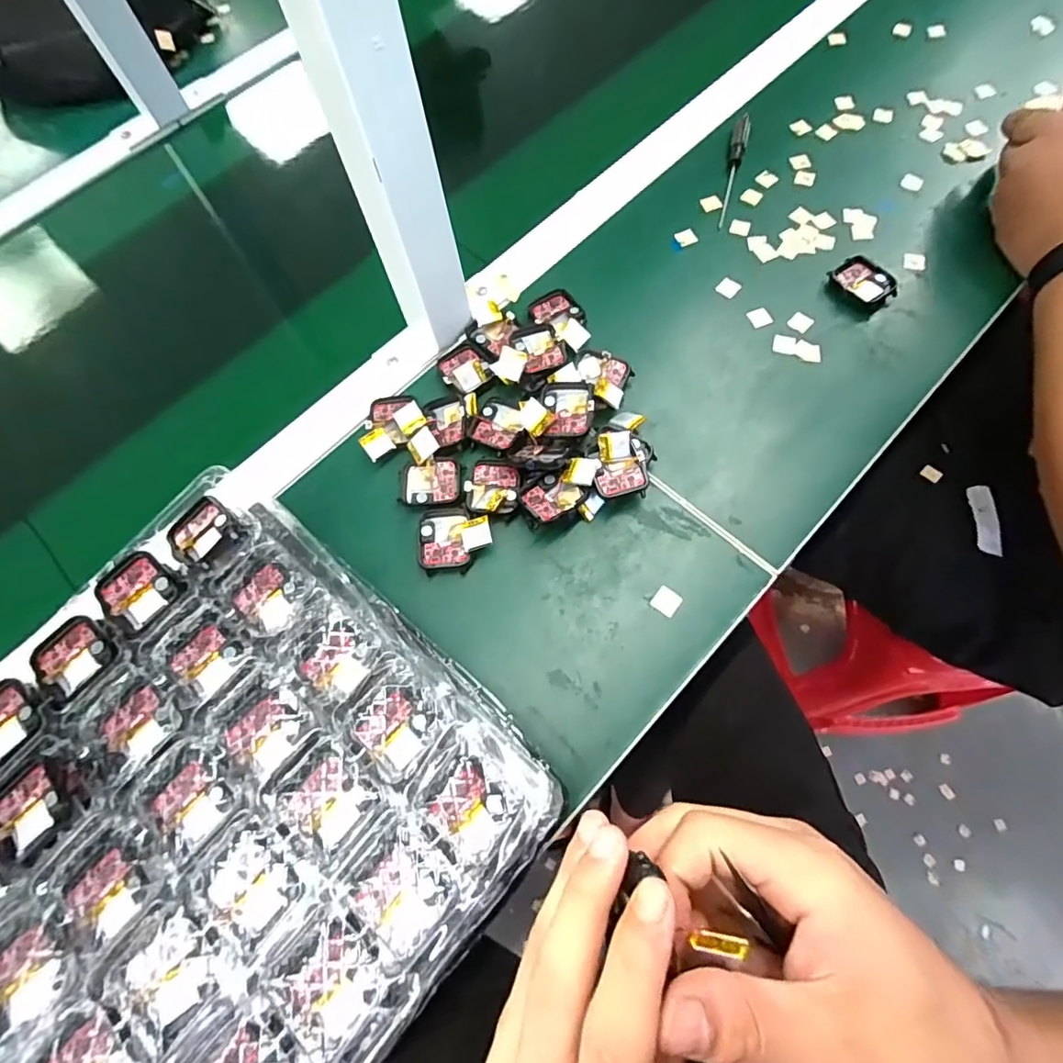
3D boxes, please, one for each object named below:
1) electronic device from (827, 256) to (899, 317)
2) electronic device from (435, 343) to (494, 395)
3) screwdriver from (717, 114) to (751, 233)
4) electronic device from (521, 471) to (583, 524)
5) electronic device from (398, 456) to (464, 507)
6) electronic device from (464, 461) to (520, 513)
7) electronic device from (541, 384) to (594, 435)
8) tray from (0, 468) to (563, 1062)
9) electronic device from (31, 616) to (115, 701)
[{"bbox_3d":[0.264,-0.198,0.429,0.038,0.008,0.047,-35,72,-10],"label":"electronic device"},{"bbox_3d":[-0.054,-0.128,0.417,0.034,0.011,0.046,-35,72,-10],"label":"electronic device"},{"bbox_3d":[0.181,-0.324,0.480,0.014,0.012,0.128,14,71,8],"label":"screwdriver"},{"bbox_3d":[0.015,-0.023,0.360,0.038,0.010,0.039,-27,51,-10],"label":"electronic device"},{"bbox_3d":[-0.071,-0.036,0.384,0.045,0.004,0.036,-5,70,1],"label":"electronic device"},{"bbox_3d":[-0.027,-0.033,0.376,0.037,0.010,0.040,2,70,4],"label":"electronic device"},{"bbox_3d":[0.026,-0.088,0.385,0.036,0.011,0.038,4,70,5],"label":"electronic device"},{"bbox_3d":[-0.172,0.138,0.274,0.282,0.022,0.261,39,76,15],"label":"tray"},{"bbox_3d":[-0.264,0.071,0.308,0.039,0.004,0.037,36,75,16],"label":"electronic device"}]

